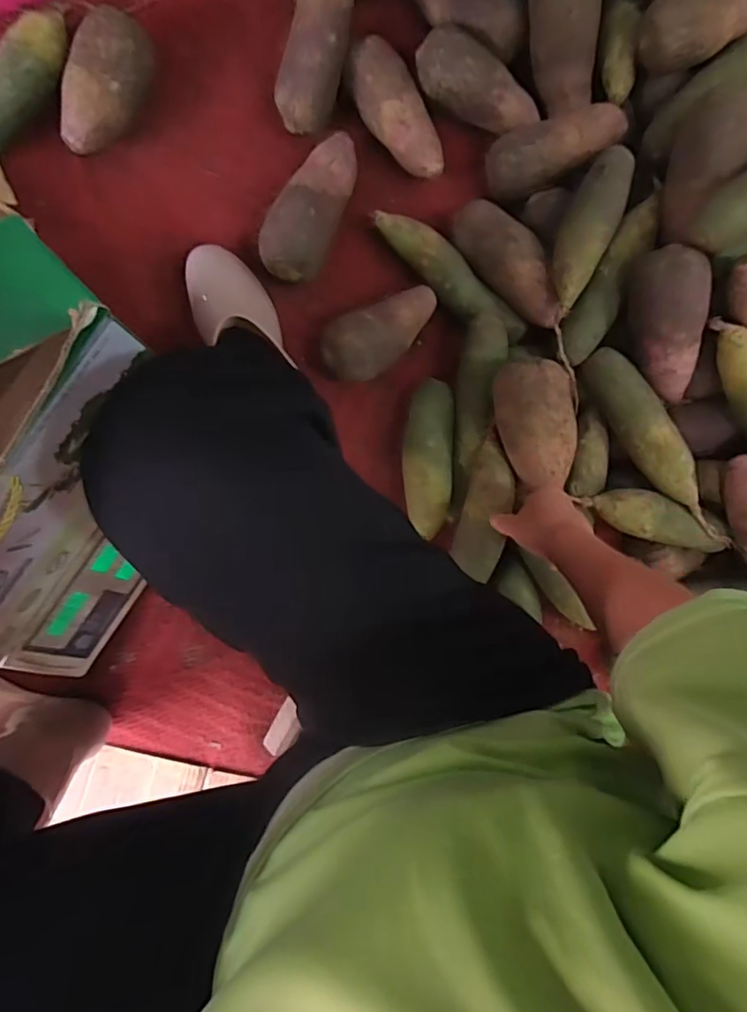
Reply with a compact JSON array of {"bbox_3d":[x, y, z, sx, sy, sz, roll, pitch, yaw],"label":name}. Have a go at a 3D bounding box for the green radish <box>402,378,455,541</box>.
[{"bbox_3d":[0.065,-0.056,0.671,0.060,0.062,0.189,1,94,-9],"label":"green radish"}]

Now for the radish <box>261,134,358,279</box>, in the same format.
[{"bbox_3d":[-0.069,-0.343,0.620,0.071,0.079,0.176,23,91,-10],"label":"radish"}]

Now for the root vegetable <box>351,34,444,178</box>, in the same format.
[{"bbox_3d":[0.025,-0.450,0.633,0.062,0.059,0.152,-33,98,-5],"label":"root vegetable"}]

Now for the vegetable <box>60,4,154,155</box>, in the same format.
[{"bbox_3d":[-0.284,-0.440,0.576,0.074,0.064,0.135,25,91,-10],"label":"vegetable"}]

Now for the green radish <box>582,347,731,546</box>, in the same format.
[{"bbox_3d":[0.329,-0.080,0.648,0.051,0.048,0.244,-40,99,-4],"label":"green radish"}]

